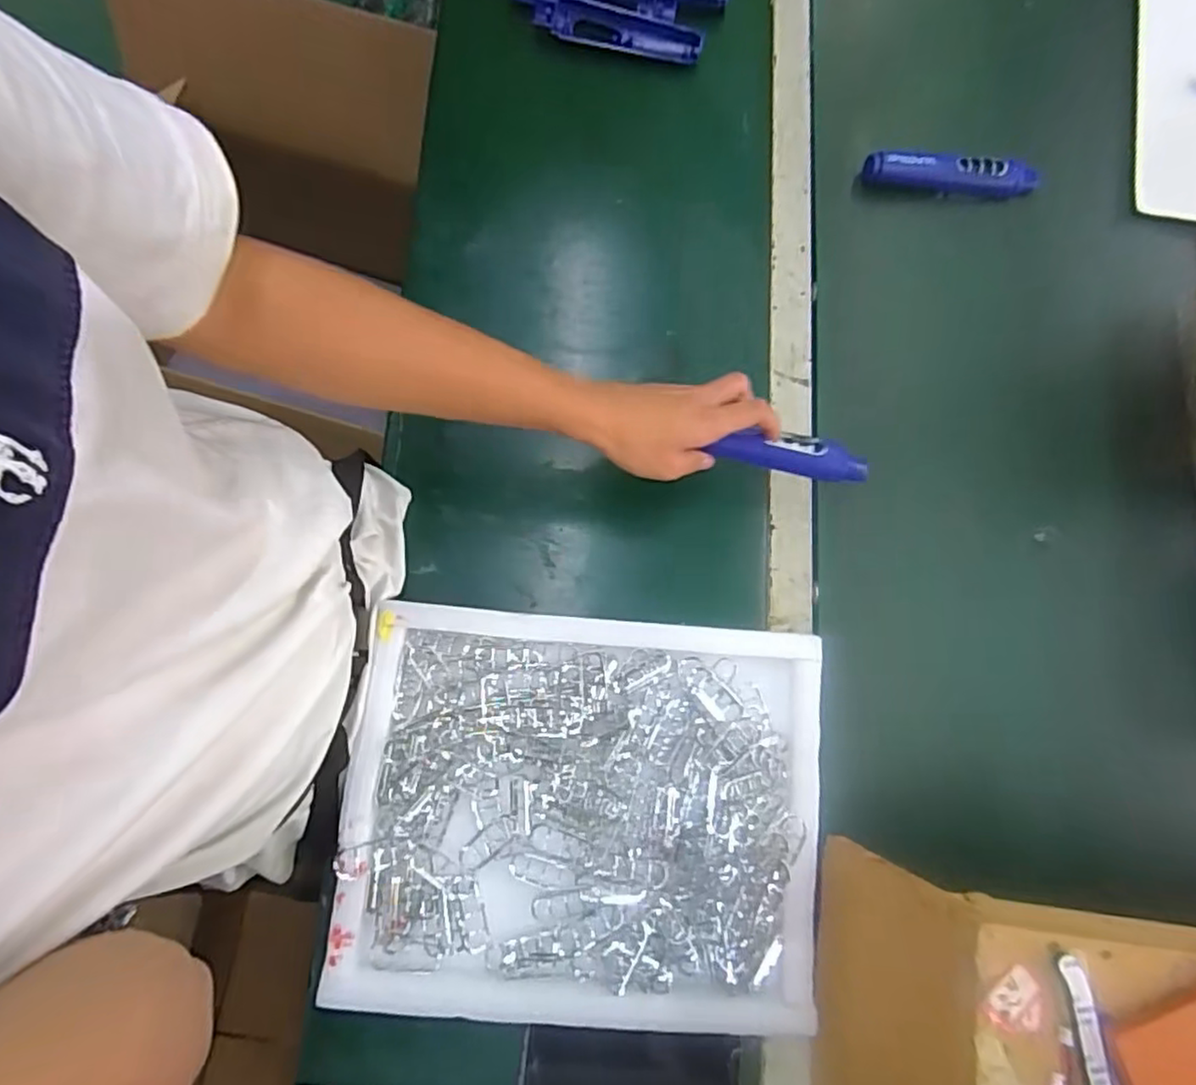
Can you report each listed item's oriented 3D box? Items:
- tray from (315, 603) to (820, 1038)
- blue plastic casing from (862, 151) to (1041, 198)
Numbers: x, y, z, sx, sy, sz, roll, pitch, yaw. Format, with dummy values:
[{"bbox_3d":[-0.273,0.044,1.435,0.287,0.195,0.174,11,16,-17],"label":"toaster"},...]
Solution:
[{"bbox_3d":[-0.010,0.203,0.501,0.343,0.047,0.279,4,77,-1],"label":"tray"},{"bbox_3d":[0.357,-0.370,0.652,0.175,0.027,0.029,4,78,-1],"label":"blue plastic casing"}]

